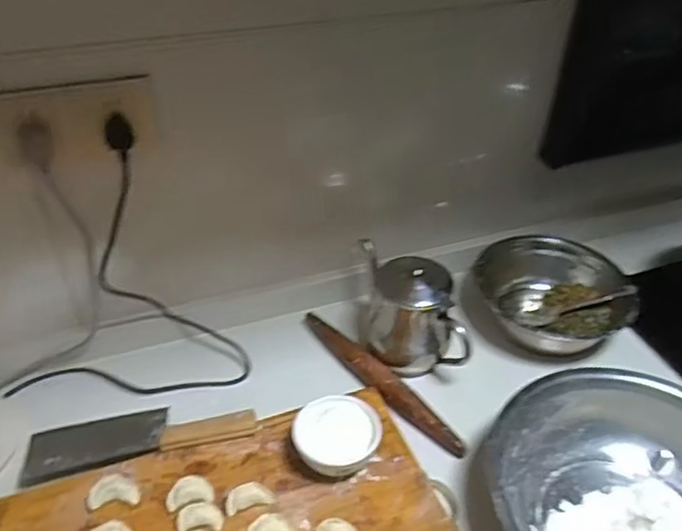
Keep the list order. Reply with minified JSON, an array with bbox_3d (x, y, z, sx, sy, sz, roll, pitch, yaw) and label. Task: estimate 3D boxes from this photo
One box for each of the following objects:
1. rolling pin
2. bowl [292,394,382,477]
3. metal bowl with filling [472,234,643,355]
[{"bbox_3d":[0.050,0.153,0.849,0.034,0.035,0.287,-26,47,-31],"label":"rolling pin"},{"bbox_3d":[-0.006,0.200,0.736,0.099,0.056,0.089,-13,42,-18],"label":"bowl"},{"bbox_3d":[0.314,0.045,0.956,0.230,0.108,0.190,22,43,22],"label":"metal bowl with filling"}]

